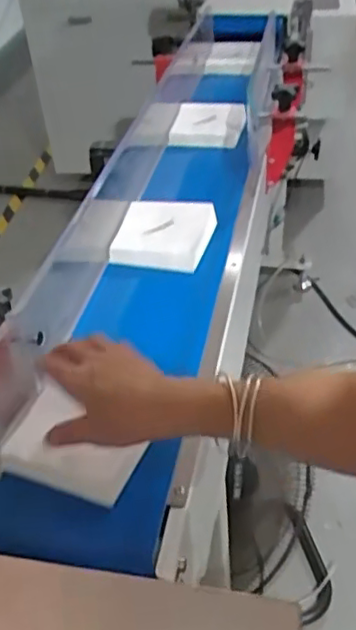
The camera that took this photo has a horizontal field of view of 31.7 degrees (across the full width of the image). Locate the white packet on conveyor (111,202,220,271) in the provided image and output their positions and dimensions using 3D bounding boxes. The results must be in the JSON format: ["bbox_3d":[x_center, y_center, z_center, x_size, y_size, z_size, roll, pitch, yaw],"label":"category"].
[{"bbox_3d":[-0.018,-0.109,0.832,0.118,0.035,0.115,9,43,16],"label":"white packet on conveyor"}]

